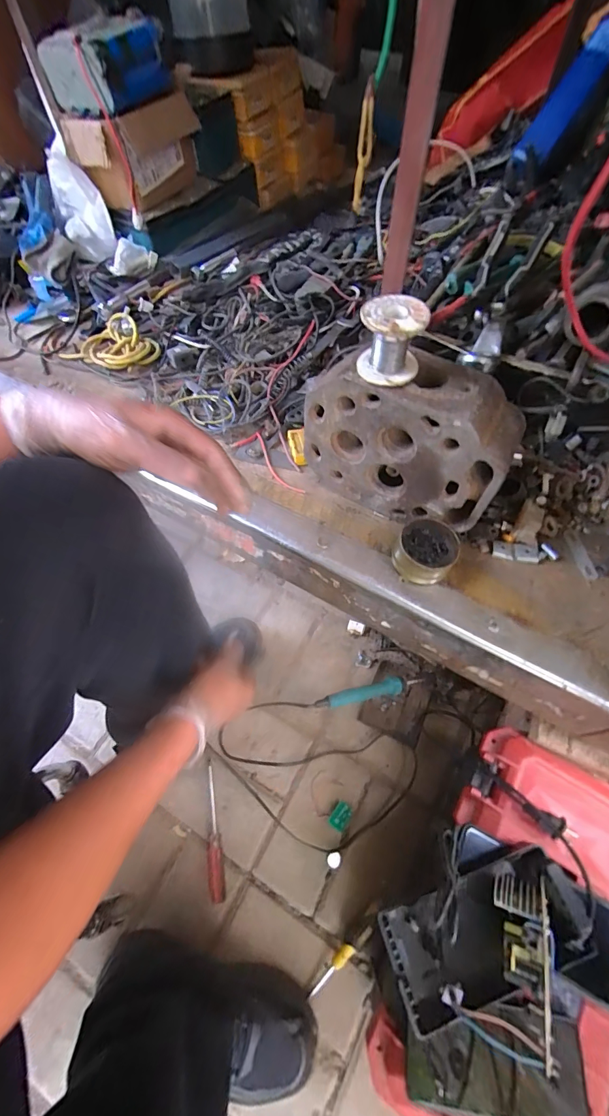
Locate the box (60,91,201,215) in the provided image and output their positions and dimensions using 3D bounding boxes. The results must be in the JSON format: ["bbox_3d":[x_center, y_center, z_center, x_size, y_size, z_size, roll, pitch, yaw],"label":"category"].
[{"bbox_3d":[-0.289,-0.708,0.702,0.115,0.125,0.215,26,64,16],"label":"box"}]

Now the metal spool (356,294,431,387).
[{"bbox_3d":[0.075,-0.189,0.343,0.055,0.053,0.051,9,60,7],"label":"metal spool"}]

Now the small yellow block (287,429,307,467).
[{"bbox_3d":[-0.009,-0.145,0.516,0.021,0.012,0.052,-10,79,-4],"label":"small yellow block"}]

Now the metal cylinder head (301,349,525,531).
[{"bbox_3d":[0.105,-0.126,0.423,0.206,0.149,0.079,25,63,15],"label":"metal cylinder head"}]

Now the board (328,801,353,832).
[{"bbox_3d":[0.053,0.378,0.576,0.024,0.012,0.037,31,65,18],"label":"board"}]

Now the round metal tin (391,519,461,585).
[{"bbox_3d":[0.130,-0.007,0.429,0.062,0.038,0.064,-1,60,1],"label":"round metal tin"}]

